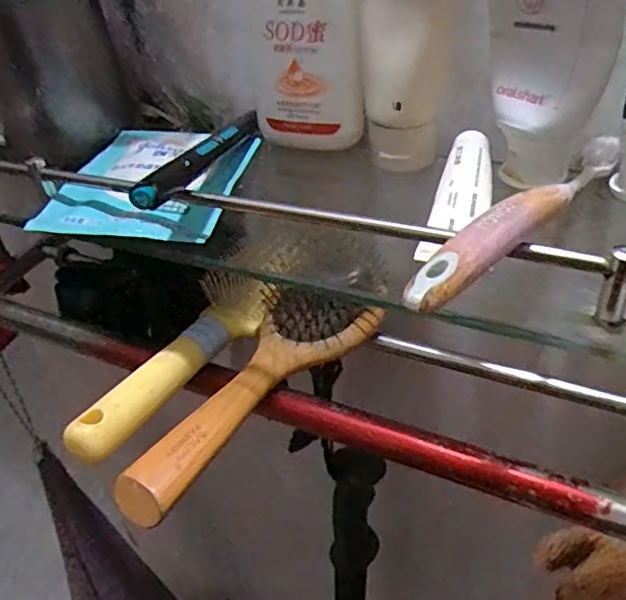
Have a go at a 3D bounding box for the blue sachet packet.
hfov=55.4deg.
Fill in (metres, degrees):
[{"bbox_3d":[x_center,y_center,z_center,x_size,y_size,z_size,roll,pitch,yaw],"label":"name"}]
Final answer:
[{"bbox_3d":[-0.082,-0.066,0.310,0.091,0.014,0.115,2,37,12],"label":"blue sachet packet"}]

